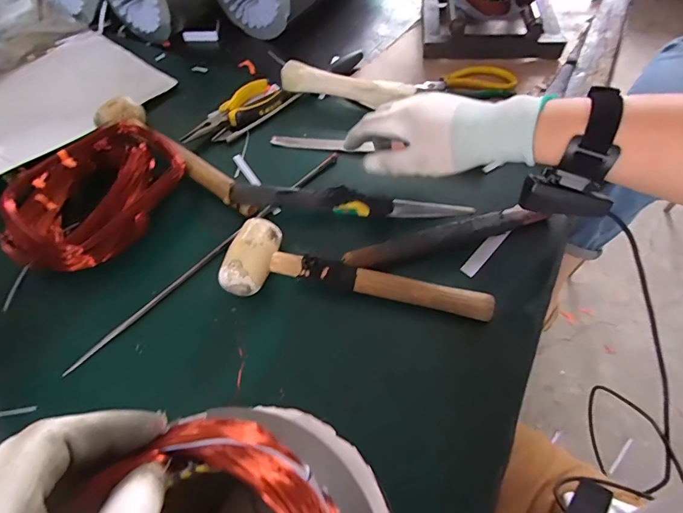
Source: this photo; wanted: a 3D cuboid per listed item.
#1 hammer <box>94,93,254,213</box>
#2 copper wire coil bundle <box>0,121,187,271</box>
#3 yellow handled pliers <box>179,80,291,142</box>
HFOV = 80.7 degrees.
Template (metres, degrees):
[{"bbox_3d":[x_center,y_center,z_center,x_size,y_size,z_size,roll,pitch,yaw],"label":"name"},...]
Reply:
[{"bbox_3d":[-0.202,-0.117,0.476,0.241,0.053,0.058,37,67,22],"label":"hammer"},{"bbox_3d":[-0.282,-0.070,0.450,0.129,0.061,0.191,25,63,16],"label":"copper wire coil bundle"},{"bbox_3d":[-0.142,-0.195,0.545,0.053,0.014,0.153,37,66,21],"label":"yellow handled pliers"}]

